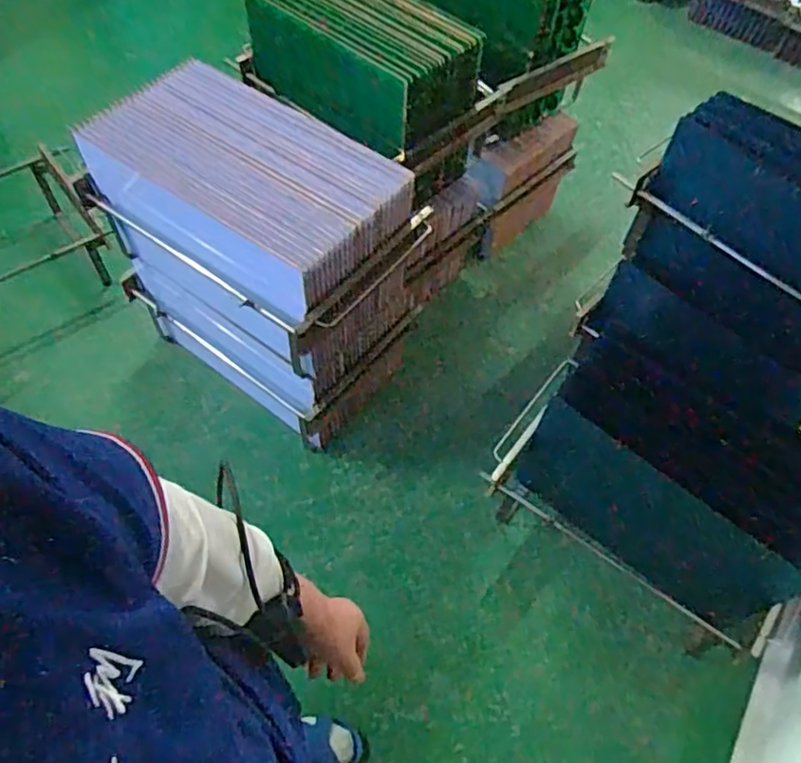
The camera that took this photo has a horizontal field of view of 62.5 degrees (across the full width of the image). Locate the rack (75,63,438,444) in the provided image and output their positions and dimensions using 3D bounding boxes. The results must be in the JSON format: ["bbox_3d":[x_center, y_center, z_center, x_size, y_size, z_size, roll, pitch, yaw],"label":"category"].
[{"bbox_3d":[-0.313,-0.275,1.547,0.641,0.641,0.388,36,62,18],"label":"rack"}]

